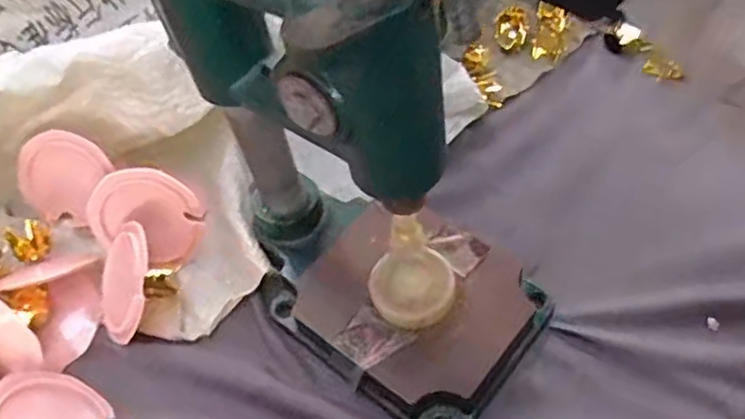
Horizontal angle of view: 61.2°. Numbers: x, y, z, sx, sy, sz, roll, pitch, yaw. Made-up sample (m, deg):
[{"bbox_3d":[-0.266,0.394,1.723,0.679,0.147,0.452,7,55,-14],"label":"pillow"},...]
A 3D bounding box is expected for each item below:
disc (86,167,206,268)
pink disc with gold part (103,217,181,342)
[{"bbox_3d":[-0.153,0.003,0.430,0.072,0.063,0.012,26,20,-25],"label":"disc"},{"bbox_3d":[-0.149,0.048,0.415,0.040,0.044,0.075,-3,81,39],"label":"pink disc with gold part"}]

